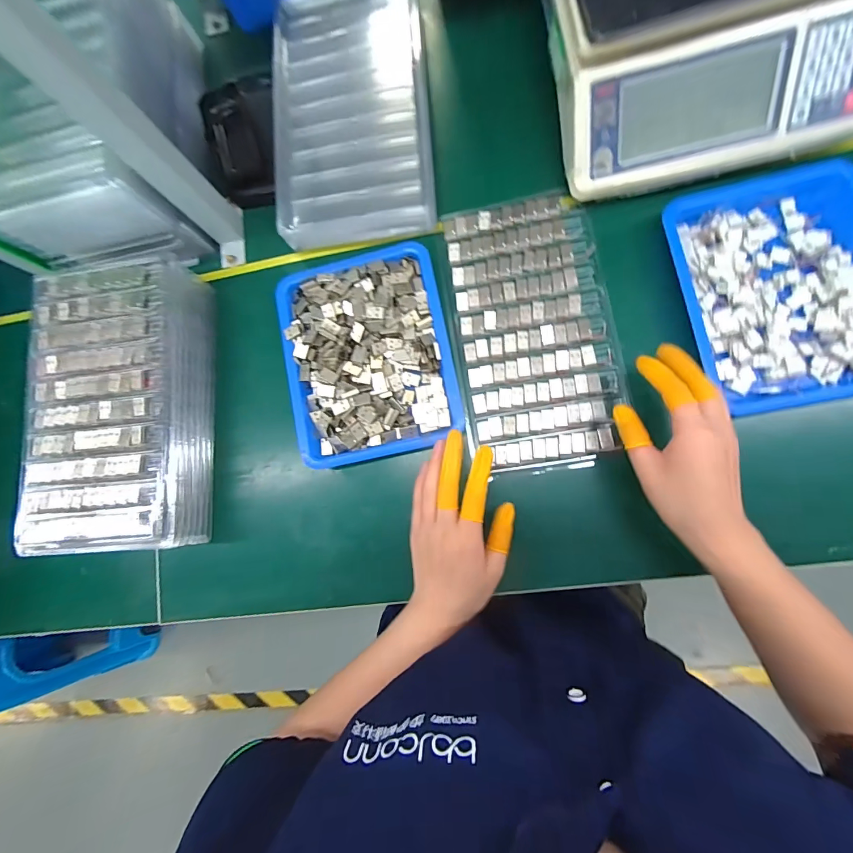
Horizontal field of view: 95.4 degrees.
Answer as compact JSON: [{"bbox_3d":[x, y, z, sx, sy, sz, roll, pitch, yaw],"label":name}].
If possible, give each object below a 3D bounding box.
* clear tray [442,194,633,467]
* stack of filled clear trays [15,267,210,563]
[{"bbox_3d":[0.106,-0.102,0.402,0.151,0.026,0.275,-10,88,8],"label":"clear tray"},{"bbox_3d":[-0.334,-0.022,0.423,0.169,0.075,0.295,-3,84,10],"label":"stack of filled clear trays"}]

